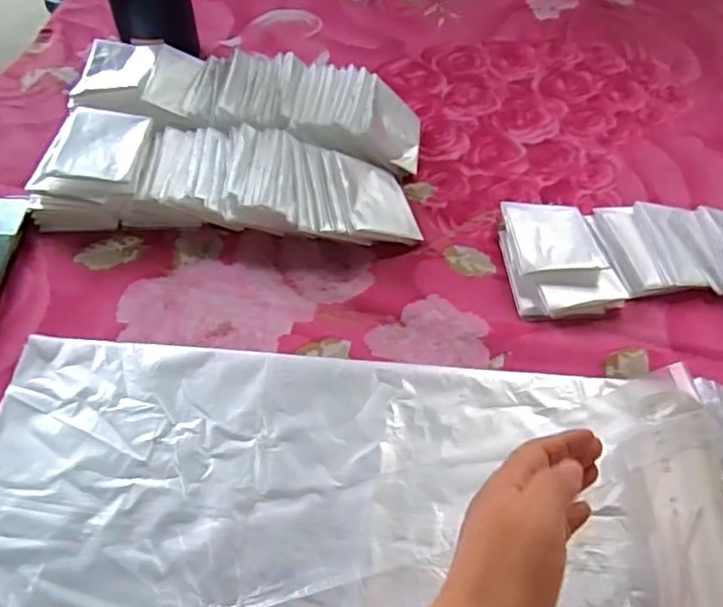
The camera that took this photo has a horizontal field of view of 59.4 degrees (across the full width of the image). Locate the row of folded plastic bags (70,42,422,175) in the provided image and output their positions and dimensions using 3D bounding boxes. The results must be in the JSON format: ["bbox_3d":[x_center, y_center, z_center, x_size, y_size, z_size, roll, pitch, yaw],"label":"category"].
[{"bbox_3d":[-0.105,-0.179,0.575,0.318,0.055,0.103,5,53,3],"label":"row of folded plastic bags"}]

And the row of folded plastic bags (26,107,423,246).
[{"bbox_3d":[-0.108,-0.100,0.515,0.306,0.051,0.099,4,53,3],"label":"row of folded plastic bags"}]

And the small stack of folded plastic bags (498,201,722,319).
[{"bbox_3d":[0.222,-0.042,0.494,0.219,0.023,0.102,-3,53,-3],"label":"small stack of folded plastic bags"}]

